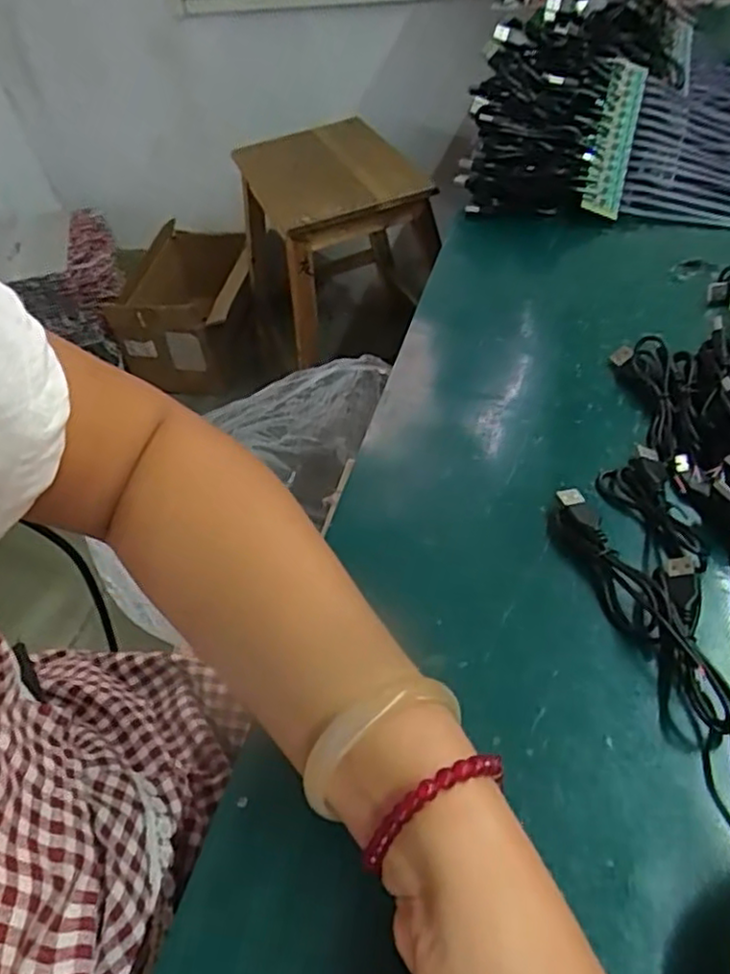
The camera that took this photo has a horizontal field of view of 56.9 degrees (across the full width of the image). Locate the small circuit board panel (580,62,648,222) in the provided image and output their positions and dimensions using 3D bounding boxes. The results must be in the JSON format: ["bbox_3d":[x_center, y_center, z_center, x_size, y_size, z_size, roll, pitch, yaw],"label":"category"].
[{"bbox_3d":[0.216,-0.300,0.580,0.038,0.011,0.144,20,79,-23],"label":"small circuit board panel"}]

